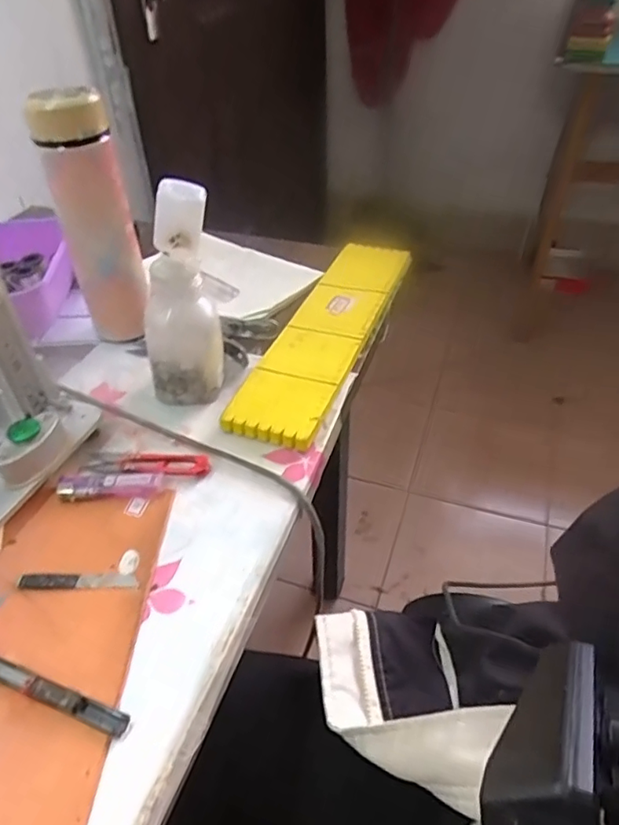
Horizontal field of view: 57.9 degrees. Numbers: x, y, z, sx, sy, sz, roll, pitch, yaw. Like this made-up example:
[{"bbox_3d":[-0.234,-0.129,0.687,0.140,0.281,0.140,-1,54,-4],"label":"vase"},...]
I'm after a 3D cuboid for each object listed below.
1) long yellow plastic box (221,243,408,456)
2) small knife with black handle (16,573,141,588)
[{"bbox_3d":[0.021,-0.086,0.570,0.077,0.023,0.329,14,44,17],"label":"long yellow plastic box"},{"bbox_3d":[-0.152,0.110,0.369,0.079,0.004,0.011,-1,42,1],"label":"small knife with black handle"}]

